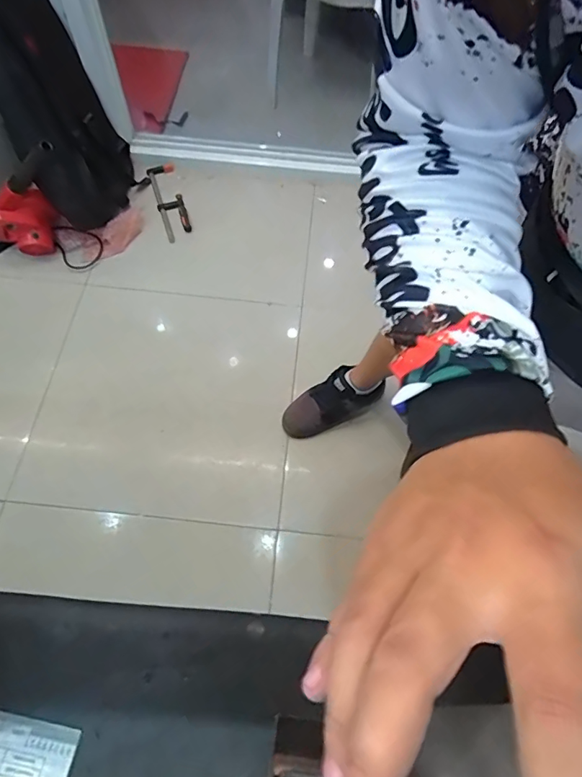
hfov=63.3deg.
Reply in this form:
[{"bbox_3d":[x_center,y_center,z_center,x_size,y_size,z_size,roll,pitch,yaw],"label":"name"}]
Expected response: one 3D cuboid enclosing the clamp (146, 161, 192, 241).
[{"bbox_3d":[-0.377,-0.587,1.459,0.084,0.029,0.326,-14,63,-10],"label":"clamp"}]

